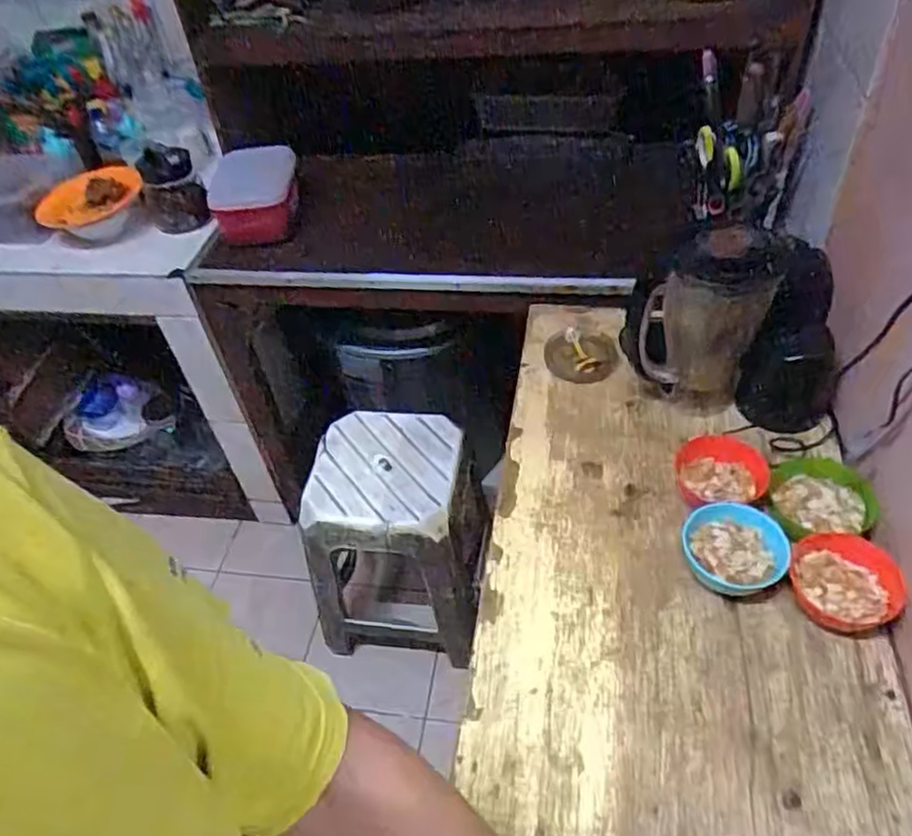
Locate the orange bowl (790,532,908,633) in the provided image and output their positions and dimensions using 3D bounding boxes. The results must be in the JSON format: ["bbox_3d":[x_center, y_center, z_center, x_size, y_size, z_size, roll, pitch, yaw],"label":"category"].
[{"bbox_3d":[0.430,0.181,0.771,0.108,0.035,0.102,-4,45,4],"label":"orange bowl"}]

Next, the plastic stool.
[{"bbox_3d":[-0.122,0.249,1.492,0.357,0.416,0.333,-4,45,4],"label":"plastic stool"}]

